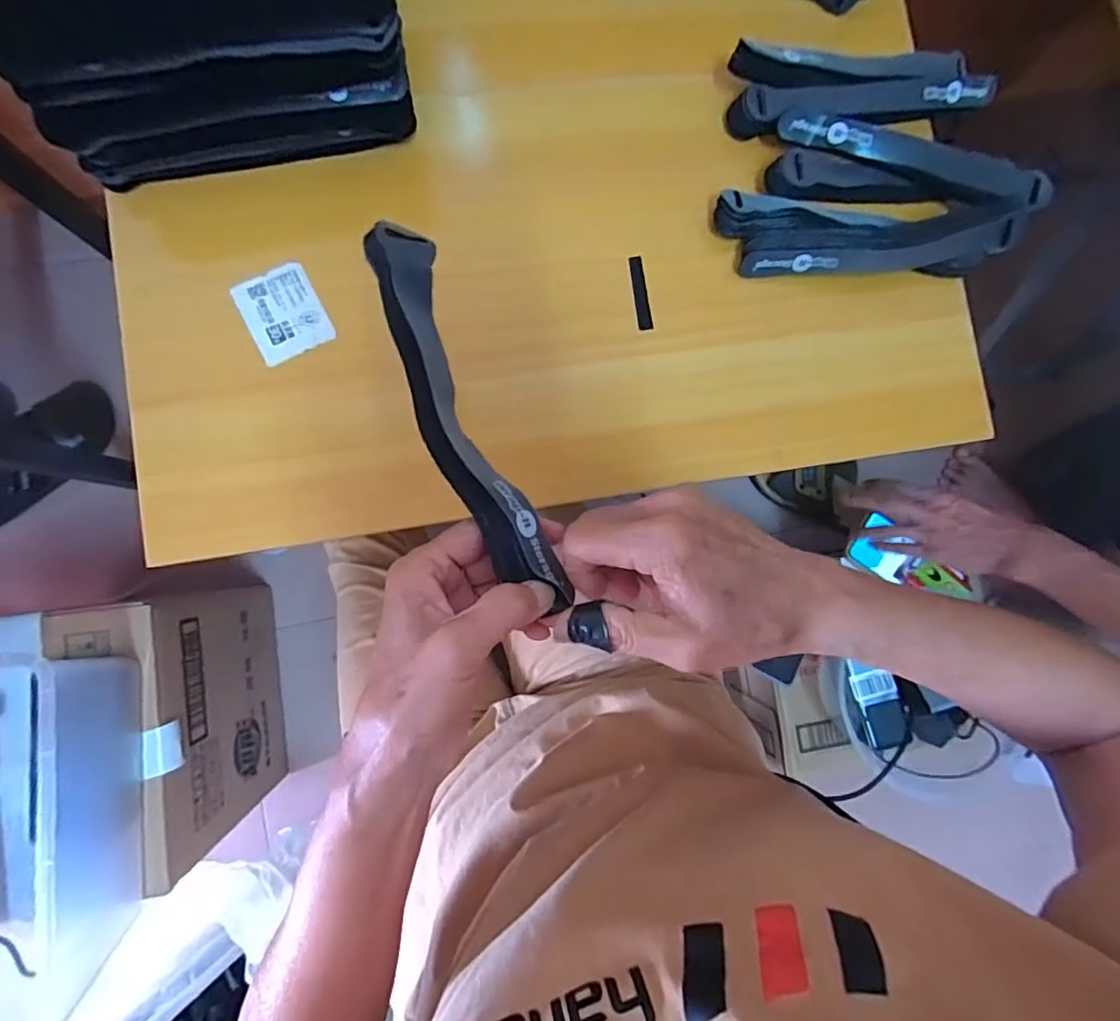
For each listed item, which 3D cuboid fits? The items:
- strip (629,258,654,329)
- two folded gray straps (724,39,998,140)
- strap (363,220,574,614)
[{"bbox_3d":[0.057,-0.154,0.392,0.010,0.004,0.053,-9,88,-6],"label":"strip"},{"bbox_3d":[0.227,-0.305,0.402,0.207,0.033,0.051,-7,87,-6],"label":"two folded gray straps"},{"bbox_3d":[-0.045,-0.040,0.254,0.034,0.017,0.185,-24,90,-7],"label":"strap"}]

